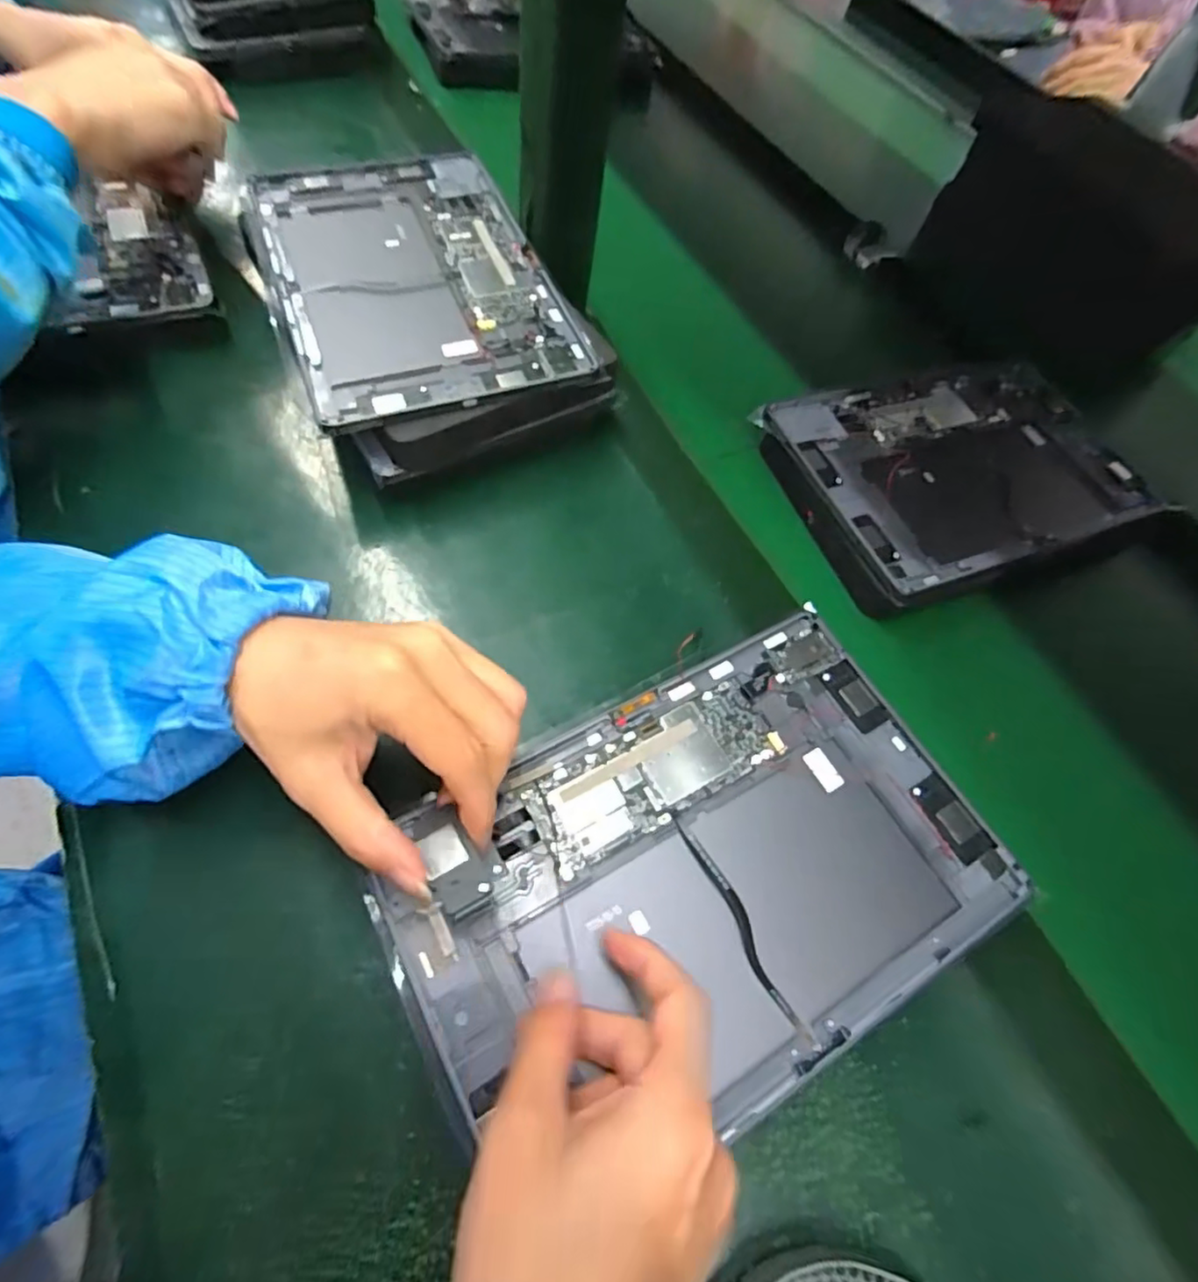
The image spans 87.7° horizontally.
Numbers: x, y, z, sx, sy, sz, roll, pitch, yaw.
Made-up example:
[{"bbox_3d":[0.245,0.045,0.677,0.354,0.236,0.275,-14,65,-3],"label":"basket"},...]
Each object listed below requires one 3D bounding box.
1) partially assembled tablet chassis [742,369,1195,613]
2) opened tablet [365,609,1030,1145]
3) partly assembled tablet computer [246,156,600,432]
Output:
[{"bbox_3d":[0.258,-0.124,0.437,0.262,0.020,0.171,-18,64,-14],"label":"partially assembled tablet chassis"},{"bbox_3d":[0.047,0.101,0.276,0.254,0.015,0.163,-25,66,-18],"label":"opened tablet"},{"bbox_3d":[-0.123,-0.241,0.409,0.167,0.015,0.248,-16,65,-17],"label":"partly assembled tablet computer"}]

